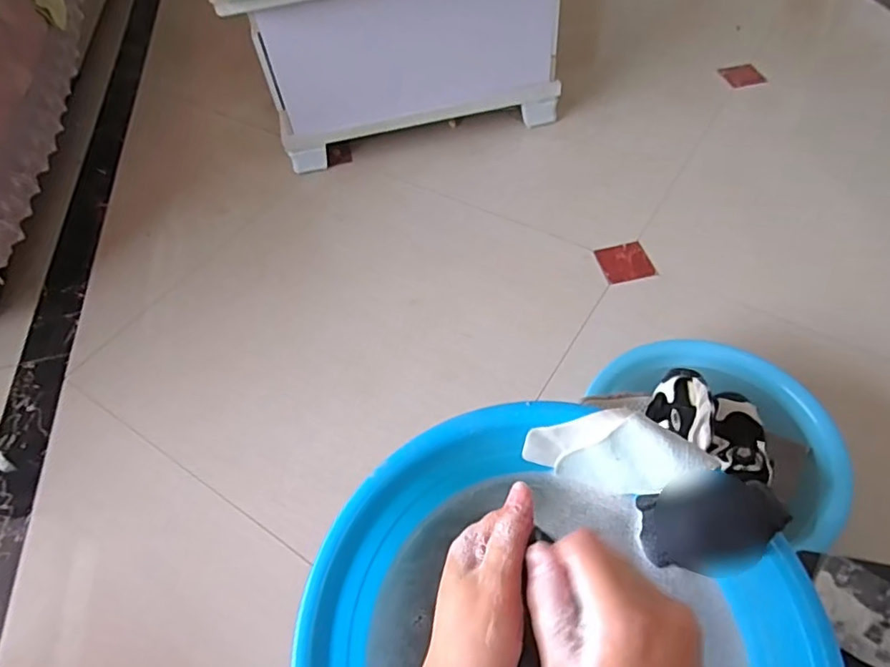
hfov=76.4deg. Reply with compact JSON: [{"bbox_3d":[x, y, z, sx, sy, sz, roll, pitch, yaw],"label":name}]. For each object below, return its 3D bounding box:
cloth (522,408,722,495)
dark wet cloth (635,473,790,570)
[{"bbox_3d":[0.149,0.106,0.493,0.151,0.079,0.023,-10,24,32],"label":"cloth"},{"bbox_3d":[0.208,0.151,0.454,0.016,0.117,0.066,-1,62,-41],"label":"dark wet cloth"}]

